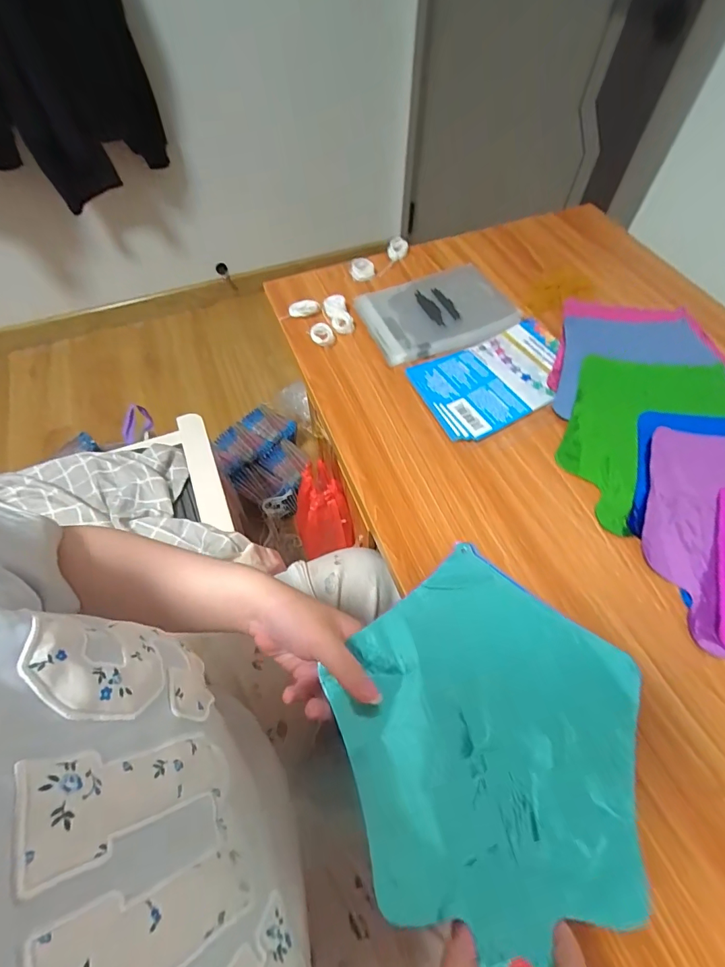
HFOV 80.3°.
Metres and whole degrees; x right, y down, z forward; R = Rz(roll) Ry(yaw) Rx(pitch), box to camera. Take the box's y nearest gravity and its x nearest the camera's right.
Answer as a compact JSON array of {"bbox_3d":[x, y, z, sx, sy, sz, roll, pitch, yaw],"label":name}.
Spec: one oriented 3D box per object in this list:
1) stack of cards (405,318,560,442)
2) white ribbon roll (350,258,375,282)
[{"bbox_3d":[0.158,-0.124,0.500,0.190,0.009,0.118,-25,62,-13],"label":"stack of cards"},{"bbox_3d":[0.001,-0.302,0.608,0.034,0.030,0.017,-7,52,-10],"label":"white ribbon roll"}]

